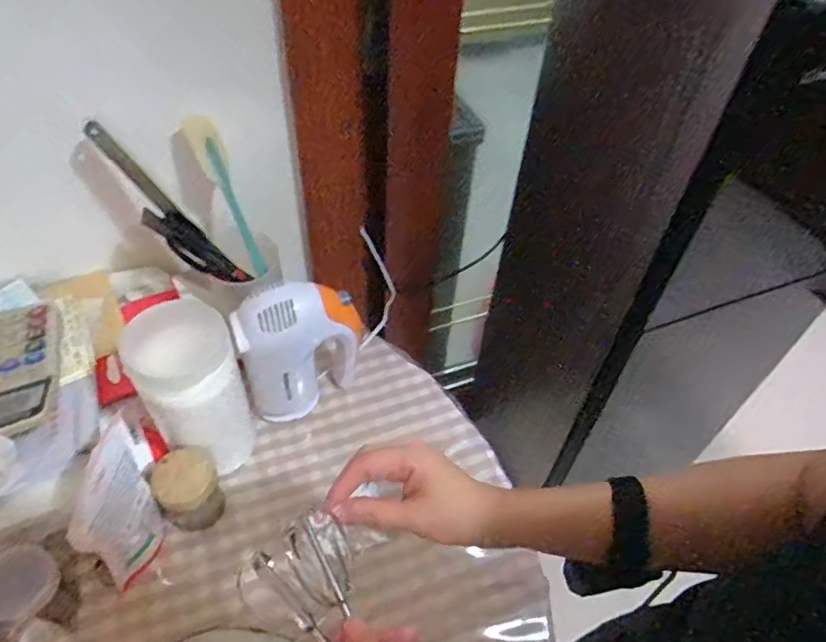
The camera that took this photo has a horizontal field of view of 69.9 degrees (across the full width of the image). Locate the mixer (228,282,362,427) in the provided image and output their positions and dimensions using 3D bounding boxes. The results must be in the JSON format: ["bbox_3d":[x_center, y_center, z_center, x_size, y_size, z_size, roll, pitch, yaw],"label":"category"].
[{"bbox_3d":[-0.121,0.038,0.663,0.133,0.183,0.065,-9,51,-11],"label":"mixer"}]

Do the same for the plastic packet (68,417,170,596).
[{"bbox_3d":[-0.273,0.181,0.574,0.042,0.143,0.112,-4,50,-7],"label":"plastic packet"}]

